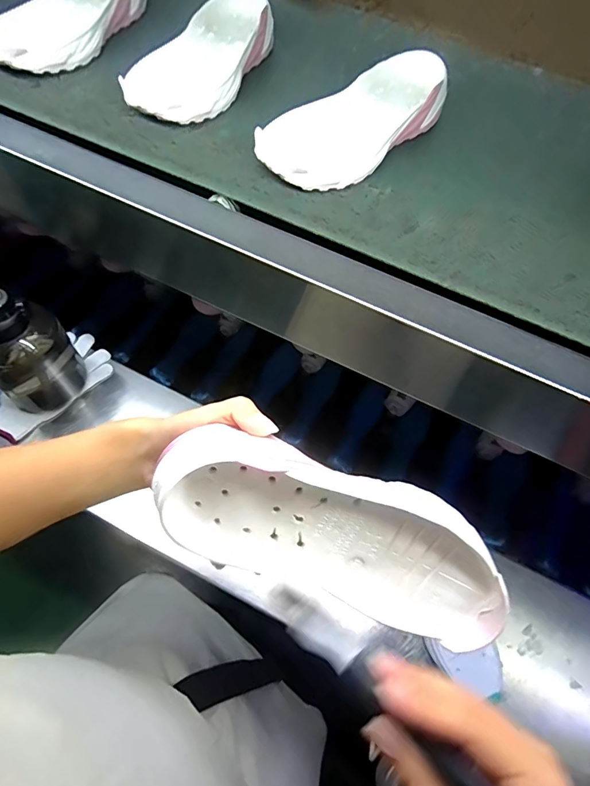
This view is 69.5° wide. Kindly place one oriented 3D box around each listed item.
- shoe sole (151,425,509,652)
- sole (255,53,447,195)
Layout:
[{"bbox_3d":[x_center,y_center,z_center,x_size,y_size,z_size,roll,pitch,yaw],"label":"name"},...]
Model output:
[{"bbox_3d":[0.027,0.092,0.278,0.233,0.048,0.093,27,108,-11],"label":"shoe sole"},{"bbox_3d":[0.059,-0.251,0.391,0.196,0.042,0.074,-38,69,-16],"label":"sole"}]

